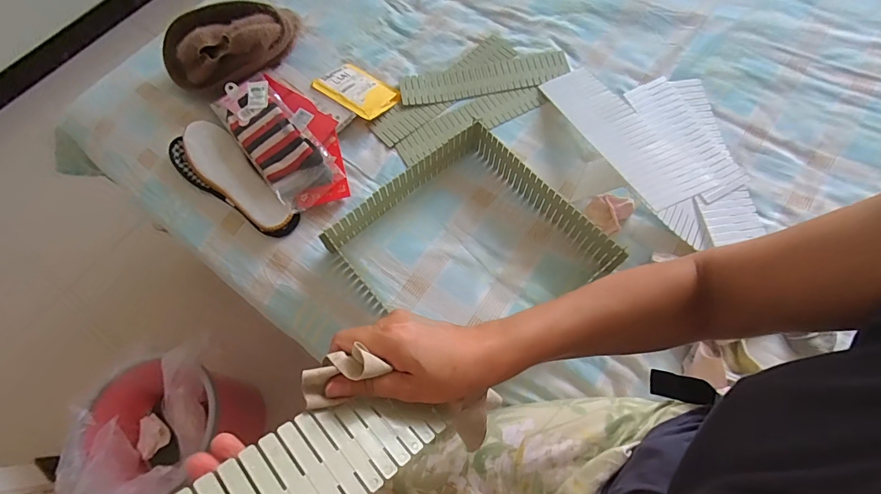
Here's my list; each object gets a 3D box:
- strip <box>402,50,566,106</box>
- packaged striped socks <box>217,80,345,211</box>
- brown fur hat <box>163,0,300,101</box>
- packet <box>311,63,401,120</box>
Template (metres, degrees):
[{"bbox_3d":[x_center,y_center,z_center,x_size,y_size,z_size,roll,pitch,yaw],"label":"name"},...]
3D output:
[{"bbox_3d":[0.083,-0.311,0.752,0.307,0.010,0.076,-12,68,-4],"label":"strip"},{"bbox_3d":[-0.263,-0.180,0.659,0.111,0.030,0.242,-37,80,-6],"label":"packaged striped socks"},{"bbox_3d":[-0.358,-0.348,0.703,0.238,0.077,0.120,-23,68,-8],"label":"brown fur hat"},{"bbox_3d":[-0.149,-0.281,0.734,0.130,0.019,0.102,35,57,9],"label":"packet"}]

